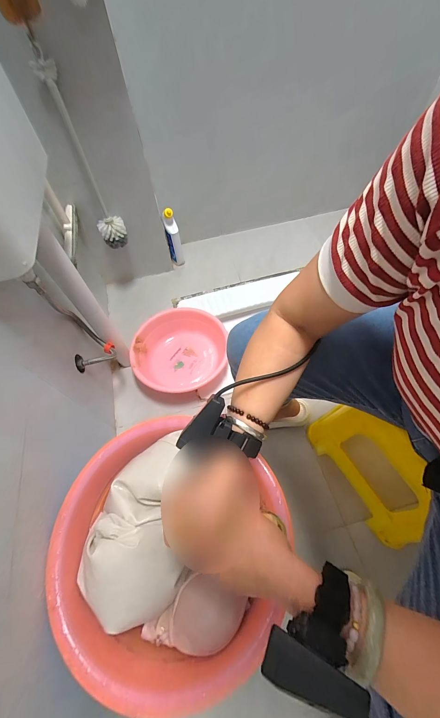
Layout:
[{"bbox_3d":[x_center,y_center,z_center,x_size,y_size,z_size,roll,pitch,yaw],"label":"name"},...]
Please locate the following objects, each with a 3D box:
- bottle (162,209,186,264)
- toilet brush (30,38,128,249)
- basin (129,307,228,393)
[{"bbox_3d":[-0.179,-0.463,1.035,0.056,0.215,0.053,-7,60,-2],"label":"bottle"},{"bbox_3d":[-0.361,-0.515,0.731,0.079,0.422,0.107,-20,62,-9],"label":"toilet brush"},{"bbox_3d":[-0.130,-0.023,0.870,0.276,0.093,0.294,-2,62,3],"label":"basin"}]

